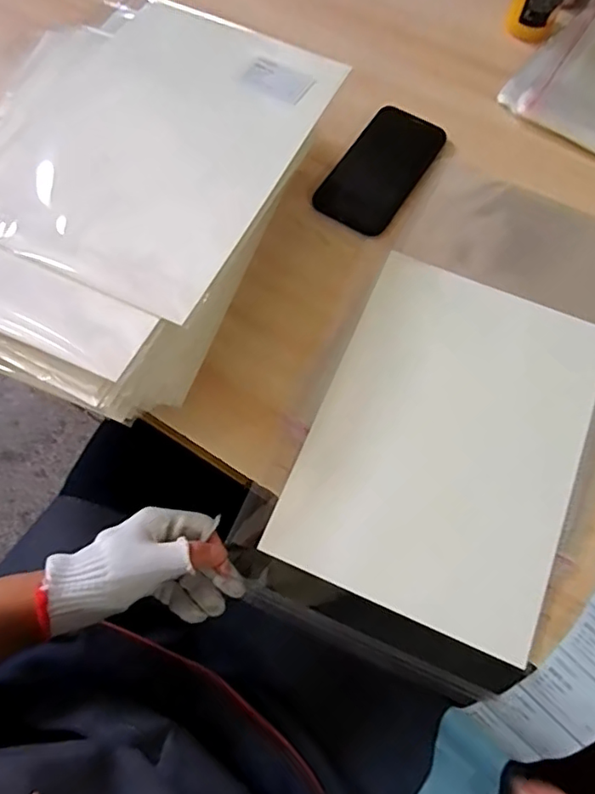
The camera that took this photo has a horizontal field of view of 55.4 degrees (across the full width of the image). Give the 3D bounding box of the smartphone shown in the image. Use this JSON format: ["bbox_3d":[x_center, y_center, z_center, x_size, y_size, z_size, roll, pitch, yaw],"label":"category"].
[{"bbox_3d":[0.084,-0.227,0.560,0.075,0.010,0.146,31,73,11],"label":"smartphone"}]

